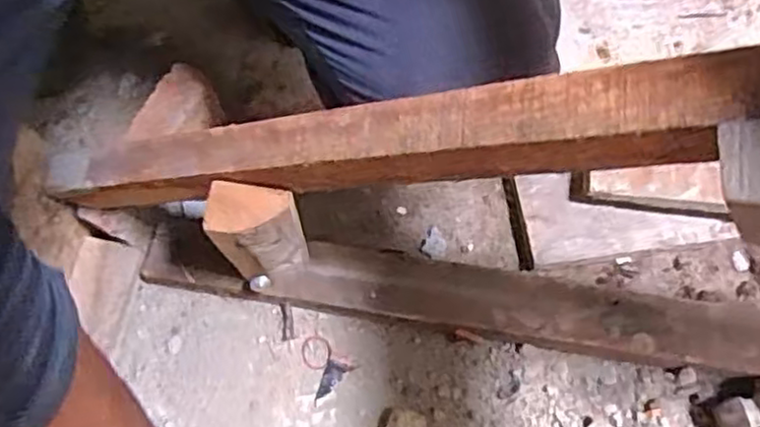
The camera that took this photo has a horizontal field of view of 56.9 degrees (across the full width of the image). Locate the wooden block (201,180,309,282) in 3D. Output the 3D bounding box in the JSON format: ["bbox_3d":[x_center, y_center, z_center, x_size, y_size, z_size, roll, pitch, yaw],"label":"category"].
[{"bbox_3d":[-0.085,0.028,0.539,0.057,0.186,0.036,5,71,2],"label":"wooden block"}]

